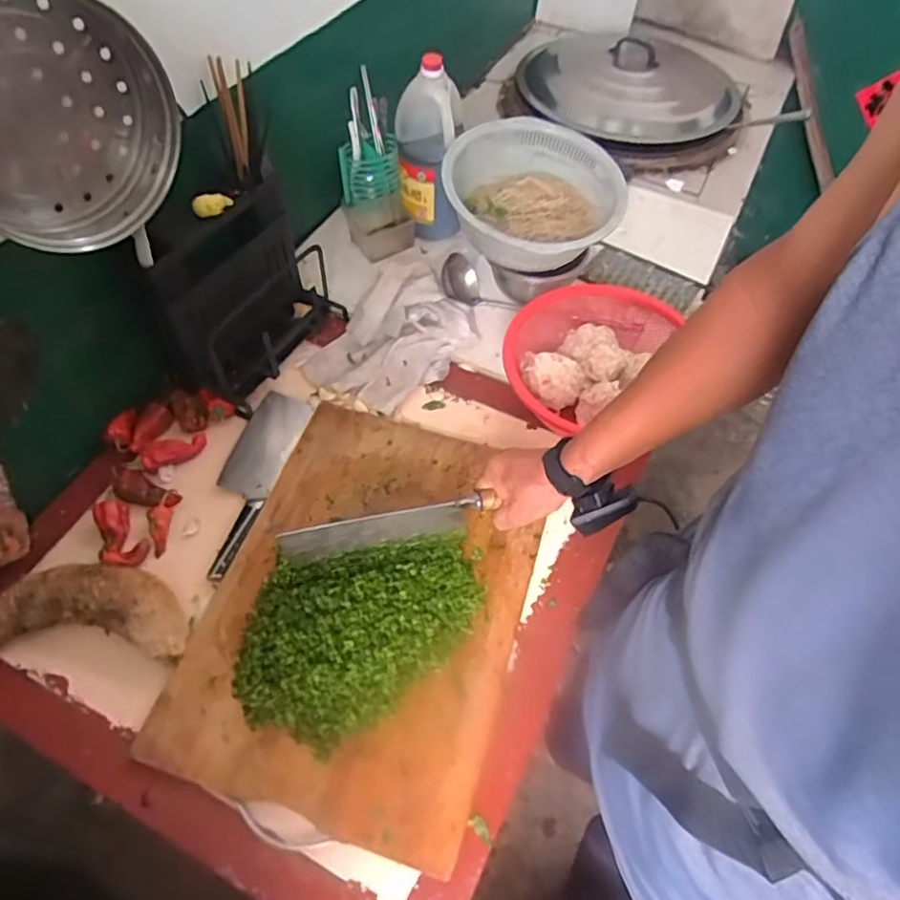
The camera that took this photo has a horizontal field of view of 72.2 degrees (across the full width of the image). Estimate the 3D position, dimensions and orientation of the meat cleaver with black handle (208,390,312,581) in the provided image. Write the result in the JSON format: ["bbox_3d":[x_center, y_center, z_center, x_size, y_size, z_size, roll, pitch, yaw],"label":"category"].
[{"bbox_3d":[-0.284,0.034,0.869,0.090,0.016,0.291,16,58,10],"label":"meat cleaver with black handle"}]

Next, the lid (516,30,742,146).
[{"bbox_3d":[0.438,-0.937,1.514,0.506,0.086,0.535,0,57,0],"label":"lid"}]

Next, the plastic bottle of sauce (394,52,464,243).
[{"bbox_3d":[-0.034,-0.502,1.048,0.103,0.271,0.094,0,57,0],"label":"plastic bottle of sauce"}]

